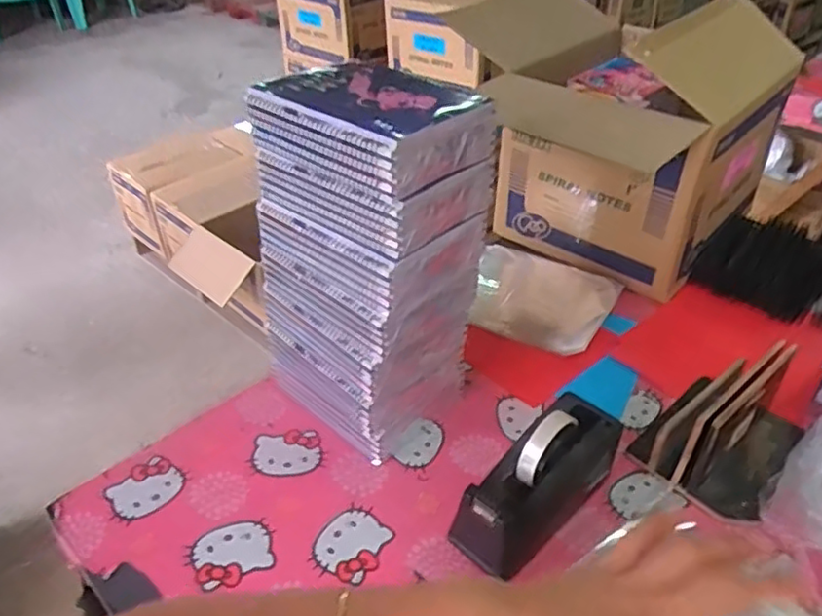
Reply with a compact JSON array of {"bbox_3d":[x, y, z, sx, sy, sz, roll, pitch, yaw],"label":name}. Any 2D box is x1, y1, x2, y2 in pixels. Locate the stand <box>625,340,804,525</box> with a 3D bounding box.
[{"bbox_3d":[0.372,0.124,0.760,0.141,0.117,0.198,26,44,28],"label":"stand"}]

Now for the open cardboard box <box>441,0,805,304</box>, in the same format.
[{"bbox_3d":[0.356,-0.335,1.157,0.480,0.339,0.414,29,45,31],"label":"open cardboard box"}]

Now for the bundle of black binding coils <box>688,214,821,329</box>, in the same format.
[{"bbox_3d":[0.597,-0.068,1.055,0.212,0.053,0.239,27,44,29],"label":"bundle of black binding coils"}]

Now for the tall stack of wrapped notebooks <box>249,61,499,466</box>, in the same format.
[{"bbox_3d":[-0.052,-0.052,0.724,0.206,0.418,0.171,29,45,32],"label":"tall stack of wrapped notebooks"}]

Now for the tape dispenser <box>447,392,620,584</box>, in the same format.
[{"bbox_3d":[0.129,0.186,0.673,0.086,0.115,0.229,30,46,32],"label":"tape dispenser"}]

